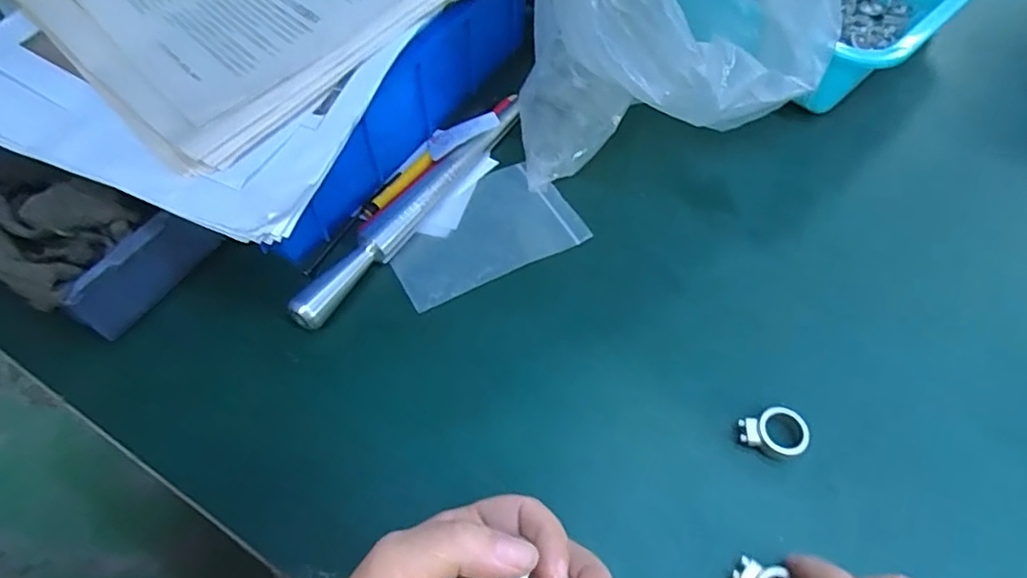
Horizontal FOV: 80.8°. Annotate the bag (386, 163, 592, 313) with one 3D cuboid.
[{"bbox_3d":[-0.021,-0.037,0.394,0.122,0.005,0.077,-26,59,-16],"label":"bag"}]

